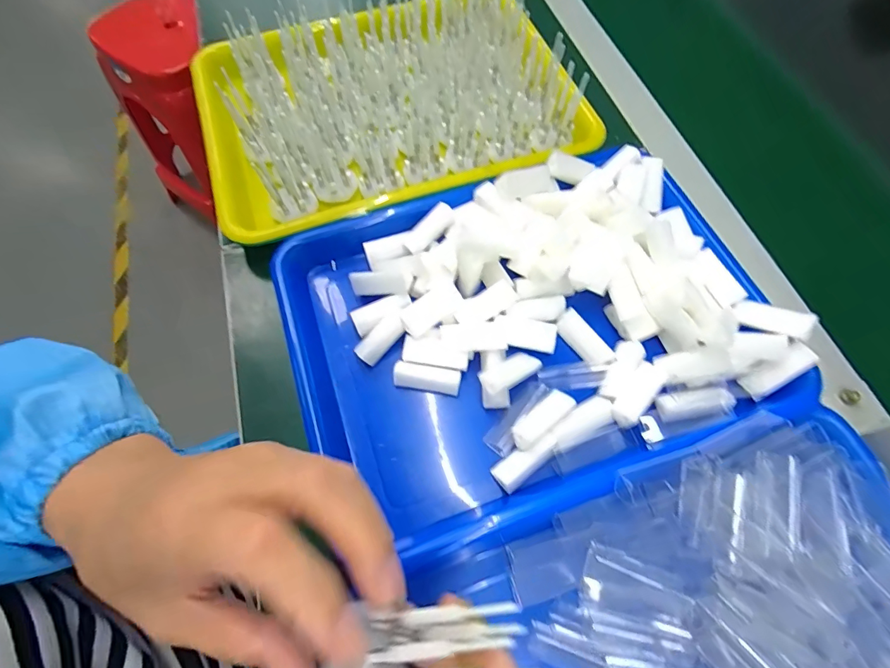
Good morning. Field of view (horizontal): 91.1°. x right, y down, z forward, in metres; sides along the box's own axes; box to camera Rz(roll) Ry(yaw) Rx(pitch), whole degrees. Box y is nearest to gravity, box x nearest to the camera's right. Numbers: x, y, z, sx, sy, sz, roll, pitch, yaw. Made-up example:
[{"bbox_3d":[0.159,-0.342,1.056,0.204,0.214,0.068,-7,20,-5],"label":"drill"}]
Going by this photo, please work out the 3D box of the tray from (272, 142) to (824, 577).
[{"bbox_3d":[0.053,-0.003,0.323,0.322,0.073,0.242,-18,67,-9],"label":"tray"}]

